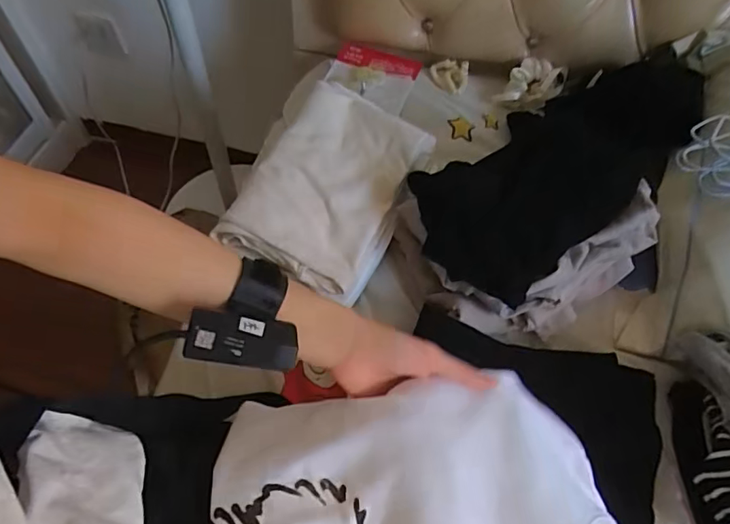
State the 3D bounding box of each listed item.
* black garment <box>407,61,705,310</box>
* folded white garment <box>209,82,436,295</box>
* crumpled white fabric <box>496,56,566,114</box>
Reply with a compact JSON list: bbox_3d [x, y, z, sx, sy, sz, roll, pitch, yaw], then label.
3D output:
[{"bbox_3d":[0.231,-0.125,0.571,0.419,0.075,0.175,-32,63,-20],"label":"black garment"},{"bbox_3d":[-0.044,-0.086,0.575,0.151,0.052,0.232,22,59,13],"label":"folded white garment"},{"bbox_3d":[0.234,-0.248,0.738,0.053,0.046,0.099,40,65,21],"label":"crumpled white fabric"}]

